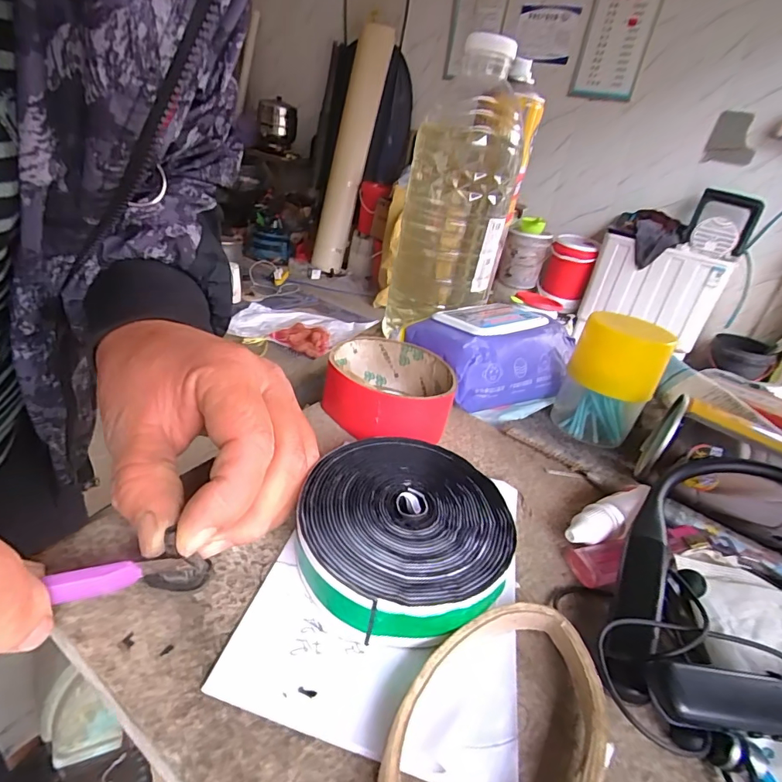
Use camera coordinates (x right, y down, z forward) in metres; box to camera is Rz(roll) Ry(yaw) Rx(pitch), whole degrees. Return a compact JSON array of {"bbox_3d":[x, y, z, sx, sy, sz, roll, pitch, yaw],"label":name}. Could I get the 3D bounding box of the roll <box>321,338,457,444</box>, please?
[{"bbox_3d":[-0.002,-0.002,0.304,0.082,0.034,0.080,9,29,-5],"label":"roll"}]

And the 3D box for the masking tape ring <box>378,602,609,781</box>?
[{"bbox_3d":[0.035,0.114,0.151,0.061,0.015,0.106,27,32,26],"label":"masking tape ring"}]

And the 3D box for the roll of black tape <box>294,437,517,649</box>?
[{"bbox_3d":[0.007,0.061,0.211,0.090,0.028,0.096,9,29,-5],"label":"roll of black tape"}]

